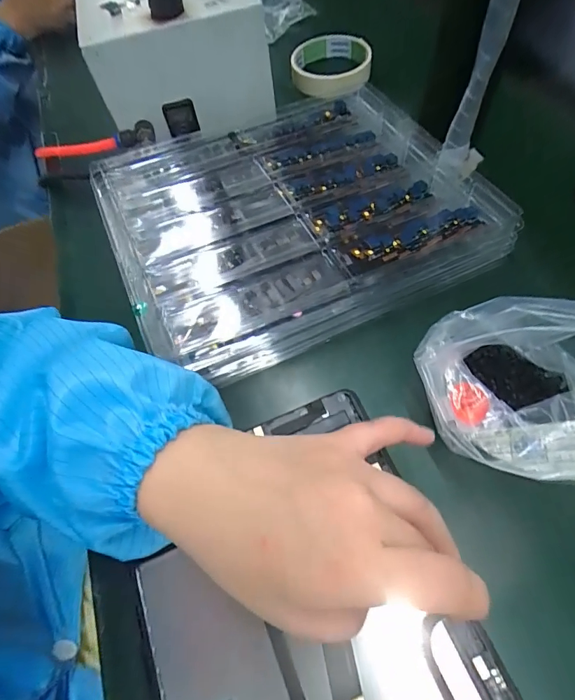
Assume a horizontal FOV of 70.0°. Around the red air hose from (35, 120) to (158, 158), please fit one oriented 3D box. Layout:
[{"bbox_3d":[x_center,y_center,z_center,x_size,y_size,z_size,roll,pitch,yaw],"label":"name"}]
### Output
[{"bbox_3d":[-0.201,-0.207,0.414,0.162,0.012,0.029,2,61,22],"label":"red air hose"}]

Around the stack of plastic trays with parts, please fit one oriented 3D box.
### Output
[{"bbox_3d":[0.003,-0.116,0.336,0.280,0.037,0.236,-22,62,-8],"label":"stack of plastic trays with parts"}]

